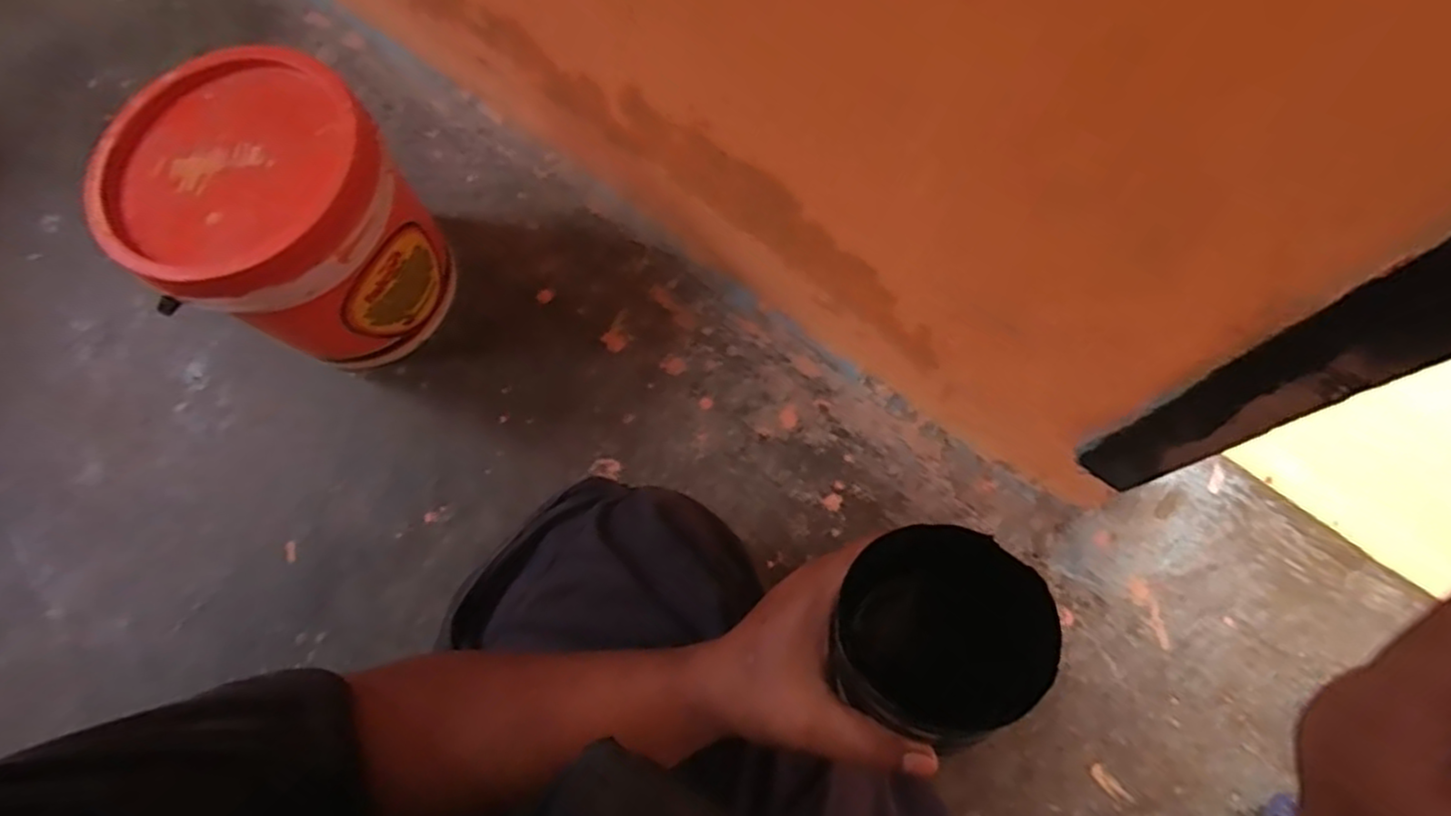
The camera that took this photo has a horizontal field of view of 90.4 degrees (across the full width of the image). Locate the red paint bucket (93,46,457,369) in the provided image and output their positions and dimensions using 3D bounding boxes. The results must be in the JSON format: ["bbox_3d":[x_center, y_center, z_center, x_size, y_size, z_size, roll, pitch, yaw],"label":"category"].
[{"bbox_3d":[-0.349,-0.137,0.601,0.181,0.218,0.179,-1,73,3],"label":"red paint bucket"}]

